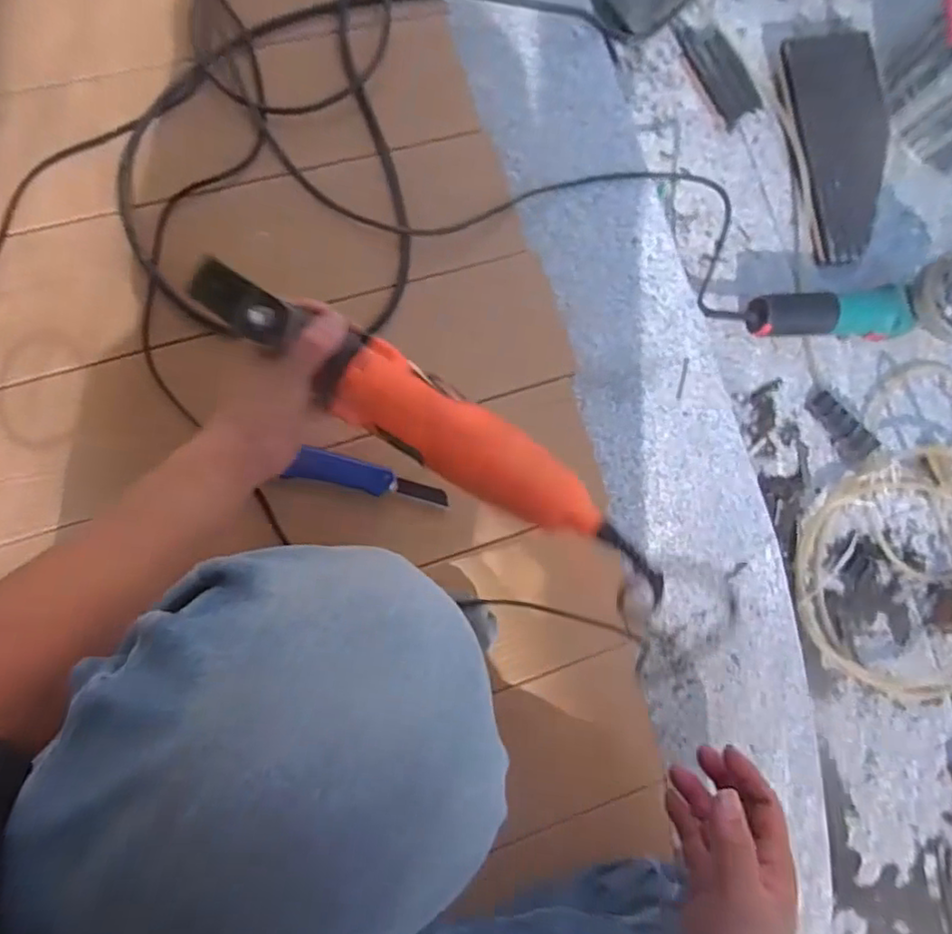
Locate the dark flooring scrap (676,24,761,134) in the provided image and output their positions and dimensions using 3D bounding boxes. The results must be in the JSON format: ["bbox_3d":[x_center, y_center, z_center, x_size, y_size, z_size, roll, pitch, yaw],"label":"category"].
[{"bbox_3d":[0.334,-0.551,0.867,0.059,0.016,0.157,-25,84,8],"label":"dark flooring scrap"}]

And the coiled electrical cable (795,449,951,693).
[{"bbox_3d":[0.613,0.137,0.828,0.394,0.029,0.310,-11,85,-8],"label":"coiled electrical cable"}]

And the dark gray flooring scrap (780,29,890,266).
[{"bbox_3d":[0.514,-0.460,0.879,0.135,0.031,0.352,-5,84,-8],"label":"dark gray flooring scrap"}]

